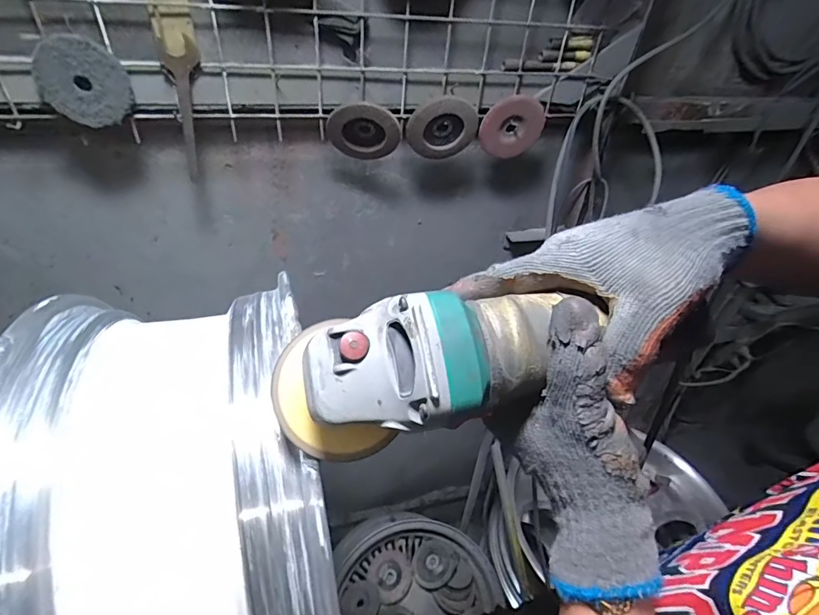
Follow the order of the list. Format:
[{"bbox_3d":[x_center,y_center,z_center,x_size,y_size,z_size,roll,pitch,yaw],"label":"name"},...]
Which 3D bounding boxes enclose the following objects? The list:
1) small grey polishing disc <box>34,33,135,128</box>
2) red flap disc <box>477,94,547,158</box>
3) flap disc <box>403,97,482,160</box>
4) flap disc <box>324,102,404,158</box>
[{"bbox_3d":[-0.353,-0.245,0.467,0.087,0.085,0.012,18,28,-27],"label":"small grey polishing disc"},{"bbox_3d":[0.149,-0.263,0.628,0.102,0.089,0.015,6,50,-32],"label":"red flap disc"},{"bbox_3d":[0.045,-0.247,0.595,0.095,0.099,0.011,1,63,-16],"label":"flap disc"},{"bbox_3d":[-0.061,-0.236,0.574,0.094,0.088,0.018,-8,66,20],"label":"flap disc"}]

